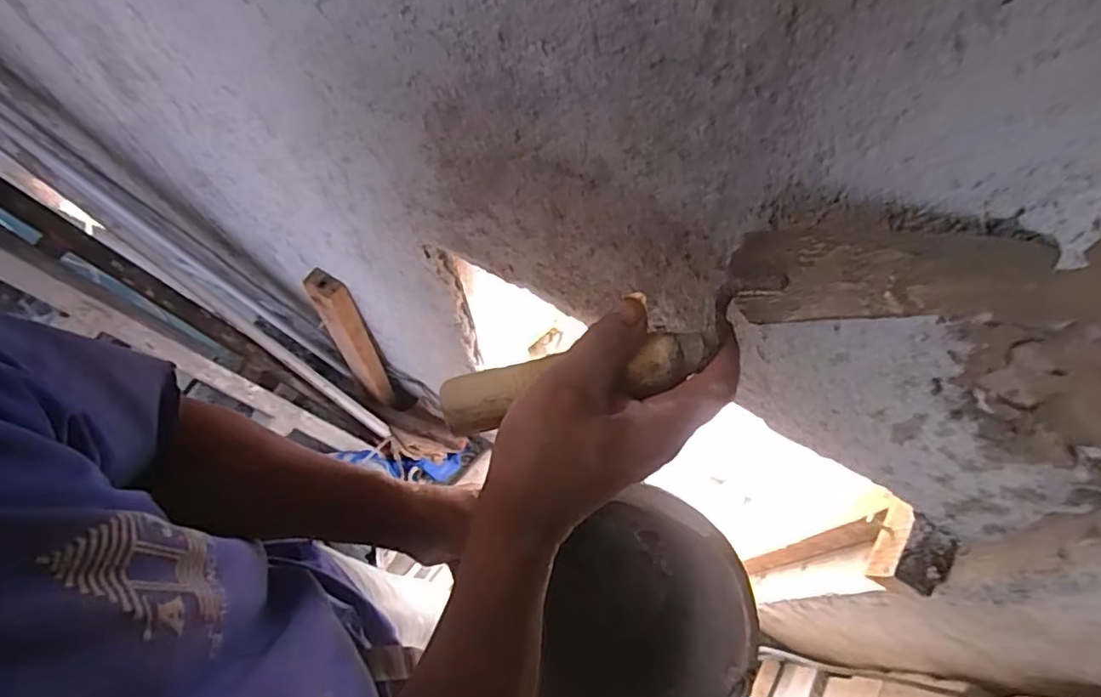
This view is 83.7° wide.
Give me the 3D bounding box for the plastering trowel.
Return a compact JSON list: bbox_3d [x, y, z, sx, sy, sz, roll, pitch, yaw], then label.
[{"bbox_3d":[0.080,-0.009,0.312,0.278,0.078,0.047,-16,66,6],"label":"plastering trowel"}]

